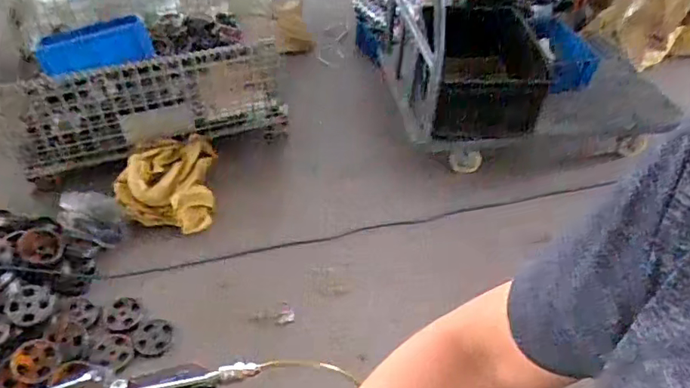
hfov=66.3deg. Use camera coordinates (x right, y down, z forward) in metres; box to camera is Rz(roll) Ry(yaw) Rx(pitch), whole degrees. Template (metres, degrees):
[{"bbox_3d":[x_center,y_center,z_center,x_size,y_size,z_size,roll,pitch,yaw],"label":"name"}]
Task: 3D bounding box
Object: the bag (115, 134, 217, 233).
[{"bbox_3d":[-0.633,-0.052,1.881,0.314,0.184,0.337,-3,45,-6],"label":"bag"}]

